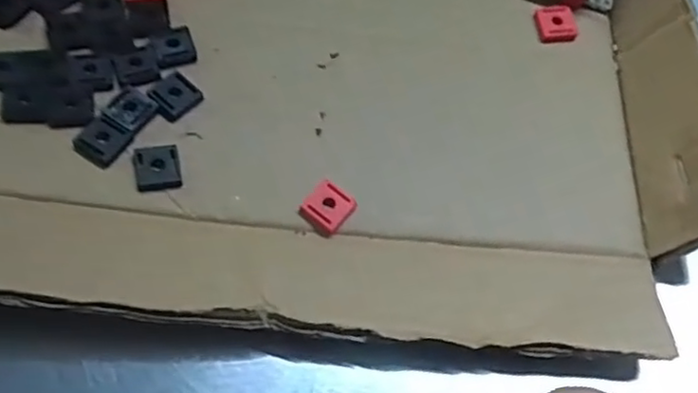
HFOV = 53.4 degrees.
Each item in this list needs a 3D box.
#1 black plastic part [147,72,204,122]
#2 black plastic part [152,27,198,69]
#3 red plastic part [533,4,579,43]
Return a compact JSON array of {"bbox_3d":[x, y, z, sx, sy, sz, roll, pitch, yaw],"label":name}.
[{"bbox_3d":[-0.056,-0.033,0.222,0.015,0.004,0.014,-41,74,-21],"label":"black plastic part"},{"bbox_3d":[-0.058,-0.051,0.231,0.013,0.004,0.016,-17,67,-13],"label":"black plastic part"},{"bbox_3d":[0.076,-0.064,0.254,0.015,0.004,0.015,-7,65,-8],"label":"red plastic part"}]

